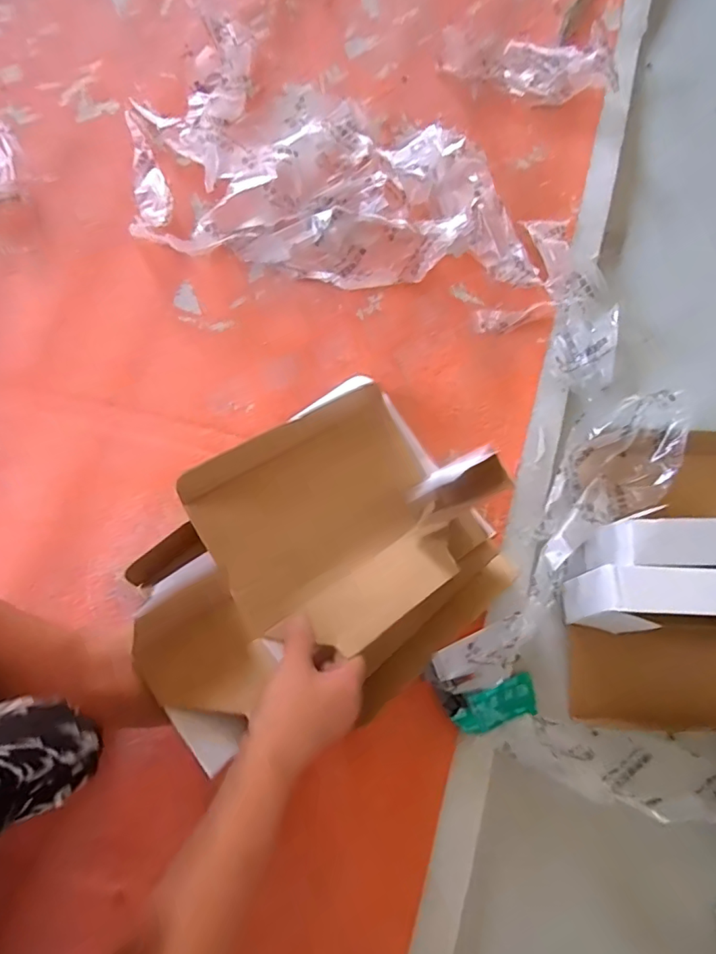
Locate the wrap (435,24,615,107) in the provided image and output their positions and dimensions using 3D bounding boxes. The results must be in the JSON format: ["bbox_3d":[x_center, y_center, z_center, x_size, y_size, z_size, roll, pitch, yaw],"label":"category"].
[{"bbox_3d":[0.220,-0.530,0.645,0.225,0.052,0.076,16,76,2],"label":"wrap"}]

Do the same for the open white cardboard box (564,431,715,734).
[{"bbox_3d":[0.322,0.080,0.473,0.238,0.112,0.293,8,76,0],"label":"open white cardboard box"}]

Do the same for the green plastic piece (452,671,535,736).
[{"bbox_3d":[0.131,0.215,0.475,0.091,0.017,0.038,-7,81,-29],"label":"green plastic piece"}]

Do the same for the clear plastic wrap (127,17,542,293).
[{"bbox_3d":[-0.030,-0.373,0.579,0.460,0.076,0.300,8,76,0],"label":"clear plastic wrap"}]

